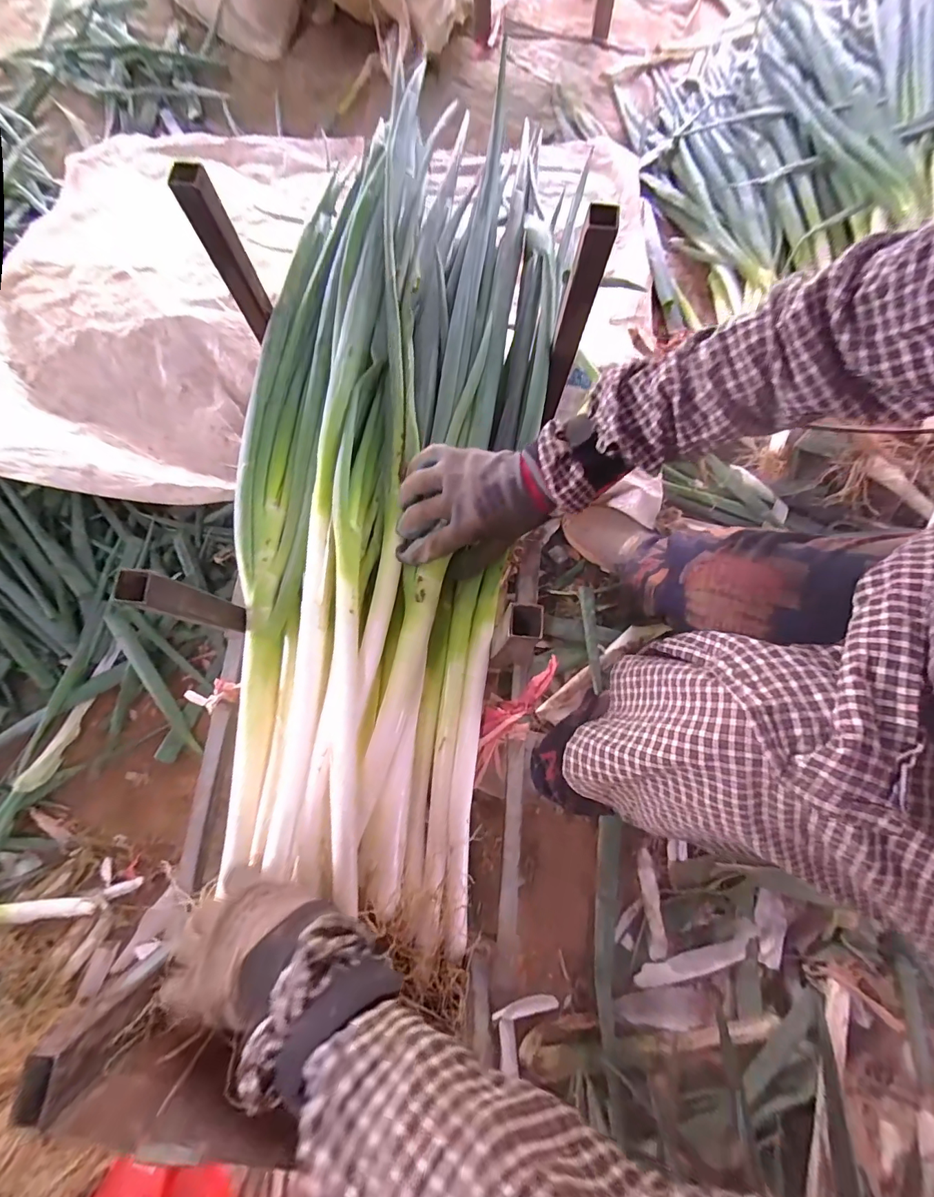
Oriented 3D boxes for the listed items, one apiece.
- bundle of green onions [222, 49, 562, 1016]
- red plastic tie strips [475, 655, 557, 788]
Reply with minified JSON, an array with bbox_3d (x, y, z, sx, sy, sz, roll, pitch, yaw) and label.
[{"bbox_3d":[-0.080,-0.104,0.483,0.287,0.127,0.844,6,81,1],"label":"bundle of green onions"},{"bbox_3d":[0.049,0.129,0.513,0.050,0.050,0.165,29,77,7],"label":"red plastic tie strips"}]

